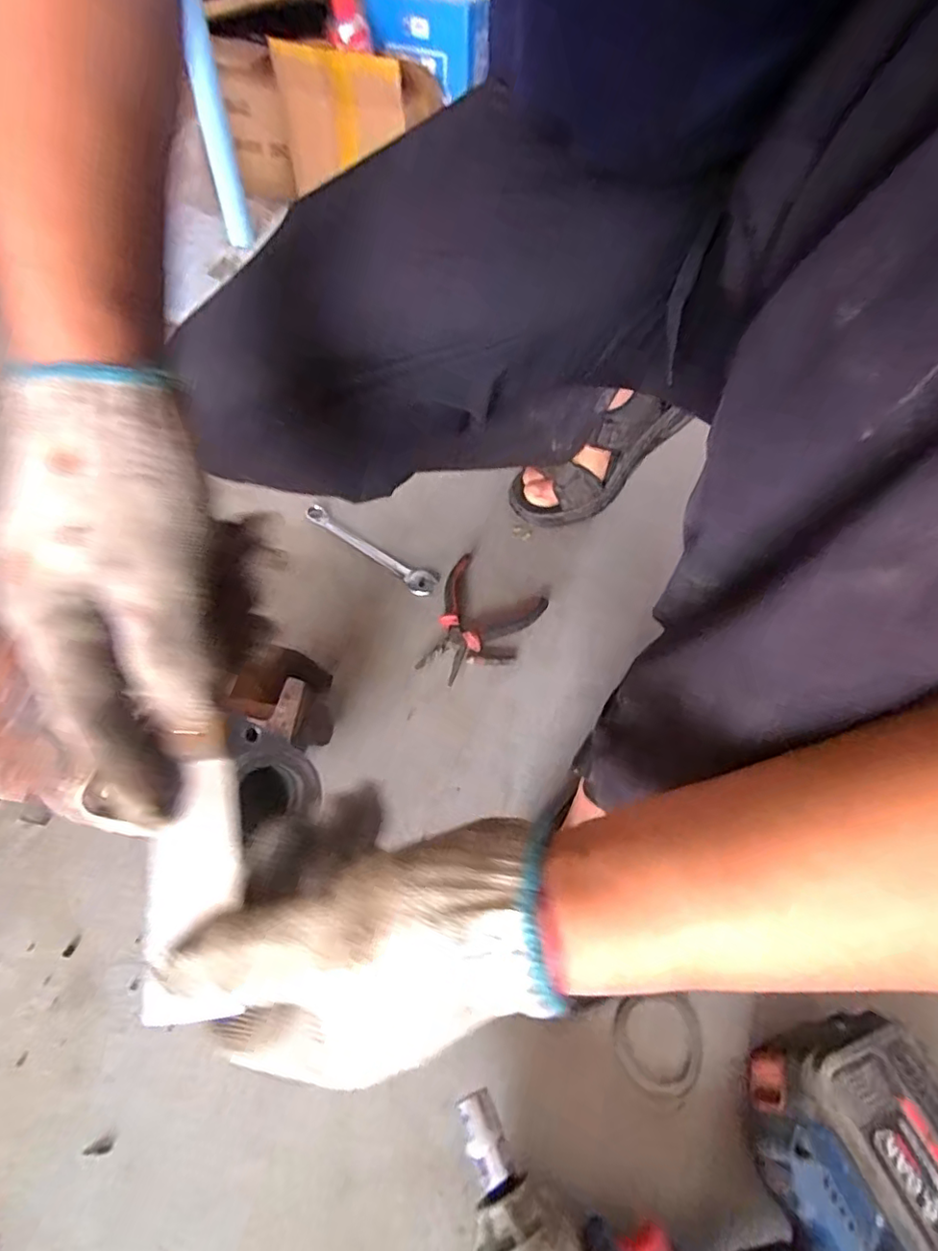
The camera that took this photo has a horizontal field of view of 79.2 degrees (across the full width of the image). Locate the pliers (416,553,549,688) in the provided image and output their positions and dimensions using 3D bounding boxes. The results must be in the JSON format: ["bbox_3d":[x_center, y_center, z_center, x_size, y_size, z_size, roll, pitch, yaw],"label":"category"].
[{"bbox_3d":[0.001,-0.004,0.564,0.103,0.014,0.142,28,56,17],"label":"pliers"}]

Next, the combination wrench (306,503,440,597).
[{"bbox_3d":[-0.108,-0.086,0.627,0.179,0.016,0.040,32,58,19],"label":"combination wrench"}]

